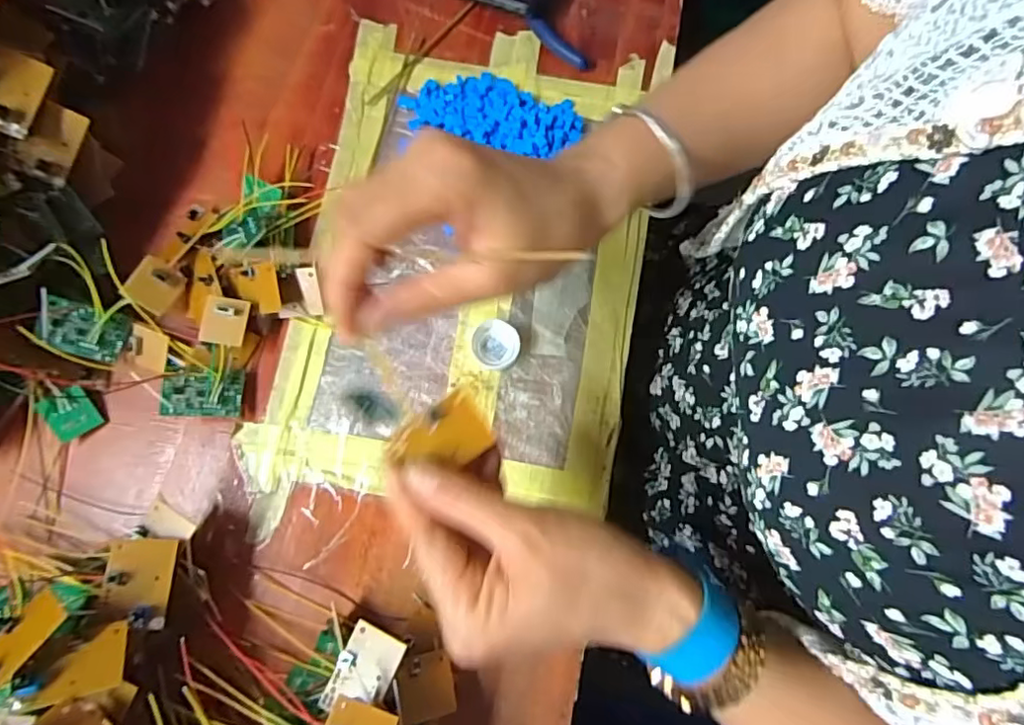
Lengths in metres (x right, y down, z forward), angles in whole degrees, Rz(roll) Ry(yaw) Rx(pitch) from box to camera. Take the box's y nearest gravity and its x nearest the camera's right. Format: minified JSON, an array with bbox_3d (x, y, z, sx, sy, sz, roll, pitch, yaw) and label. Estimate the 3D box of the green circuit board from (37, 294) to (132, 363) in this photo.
[{"bbox_3d":[-0.260,-0.021,0.348,0.043,0.005,0.034,16,86,-31],"label":"green circuit board"}]

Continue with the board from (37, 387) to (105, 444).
[{"bbox_3d":[-0.269,0.031,0.349,0.027,0.004,0.029,-34,98,-16],"label":"board"}]

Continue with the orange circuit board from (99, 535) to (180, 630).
[{"bbox_3d":[-0.196,0.114,0.300,0.033,0.004,0.043,8,66,-15],"label":"orange circuit board"}]

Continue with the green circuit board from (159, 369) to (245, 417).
[{"bbox_3d":[-0.188,0.018,0.348,0.043,0.004,0.029,3,78,-20],"label":"green circuit board"}]

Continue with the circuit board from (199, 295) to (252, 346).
[{"bbox_3d":[-0.178,-0.026,0.353,0.026,0.005,0.029,9,91,-5],"label":"circuit board"}]

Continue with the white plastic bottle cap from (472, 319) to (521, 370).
[{"bbox_3d":[-0.010,-0.011,0.364,0.030,0.009,0.032,0,75,1],"label":"white plastic bottle cap"}]

